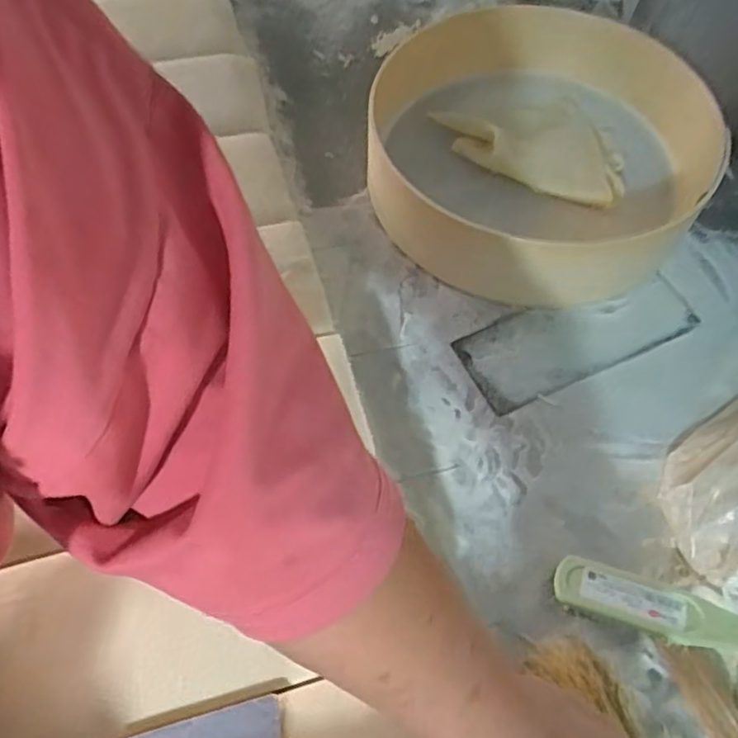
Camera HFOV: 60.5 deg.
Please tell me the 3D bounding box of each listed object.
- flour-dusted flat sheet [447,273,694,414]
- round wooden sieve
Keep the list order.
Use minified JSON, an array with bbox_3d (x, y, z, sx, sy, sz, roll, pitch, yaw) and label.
[{"bbox_3d":[0.169,-0.028,0.515,0.193,0.005,0.070,-22,68,-12],"label":"flour-dusted flat sheet"},{"bbox_3d":[0.138,-0.193,0.563,0.265,0.082,0.281,1,62,-1],"label":"round wooden sieve"}]

